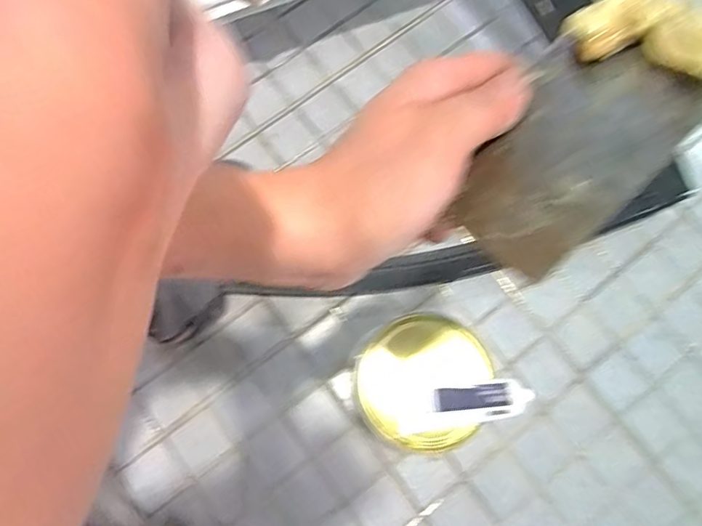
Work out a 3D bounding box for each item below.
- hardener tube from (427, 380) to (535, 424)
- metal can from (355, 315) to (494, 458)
[{"bbox_3d":[0.140,0.151,0.562,0.107,0.021,0.039,-7,75,-2],"label":"hardener tube"},{"bbox_3d":[0.079,0.154,0.665,0.137,0.179,0.145,0,75,0],"label":"metal can"}]

